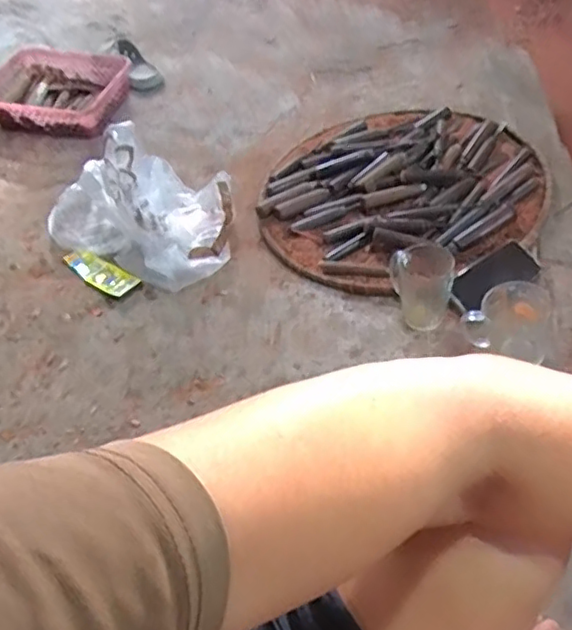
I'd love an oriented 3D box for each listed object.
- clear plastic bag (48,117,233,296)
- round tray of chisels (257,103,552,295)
[{"bbox_3d":[-0.245,-0.202,1.111,0.292,0.150,0.326,-34,56,-23],"label":"clear plastic bag"},{"bbox_3d":[0.190,-0.243,1.138,0.472,0.077,0.469,-2,49,2],"label":"round tray of chisels"}]

